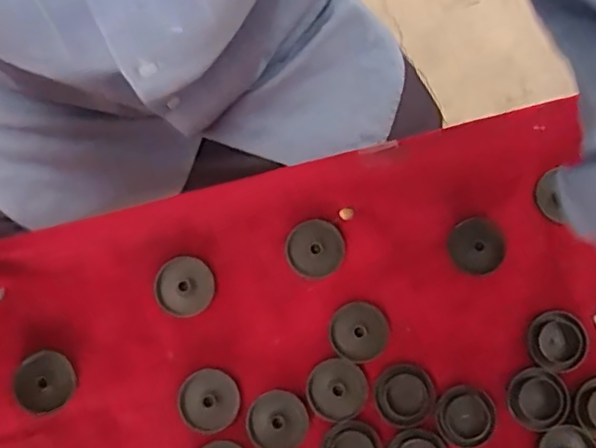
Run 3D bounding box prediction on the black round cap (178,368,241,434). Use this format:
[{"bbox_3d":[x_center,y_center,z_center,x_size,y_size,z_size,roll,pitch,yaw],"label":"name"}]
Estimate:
[{"bbox_3d":[-0.049,0.096,0.327,0.033,0.004,0.033,0,80,-1],"label":"black round cap"}]

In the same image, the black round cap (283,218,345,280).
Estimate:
[{"bbox_3d":[0.009,0.014,0.345,0.033,0.005,0.032,0,80,-1],"label":"black round cap"}]

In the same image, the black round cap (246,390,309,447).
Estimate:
[{"bbox_3d":[-0.011,0.108,0.326,0.032,0.004,0.032,0,80,-1],"label":"black round cap"}]

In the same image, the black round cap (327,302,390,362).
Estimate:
[{"bbox_3d":[0.034,0.061,0.337,0.032,0.005,0.032,0,80,-1],"label":"black round cap"}]

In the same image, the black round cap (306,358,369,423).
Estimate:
[{"bbox_3d":[0.021,0.091,0.330,0.032,0.004,0.032,0,80,-1],"label":"black round cap"}]

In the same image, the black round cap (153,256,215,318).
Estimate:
[{"bbox_3d":[-0.065,0.035,0.338,0.033,0.004,0.033,0,80,-1],"label":"black round cap"}]

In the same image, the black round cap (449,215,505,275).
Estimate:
[{"bbox_3d":[0.104,0.013,0.346,0.030,0.006,0.033,0,80,-1],"label":"black round cap"}]

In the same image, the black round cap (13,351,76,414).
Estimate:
[{"bbox_3d":[-0.140,0.087,0.331,0.032,0.007,0.031,0,80,-1],"label":"black round cap"}]

